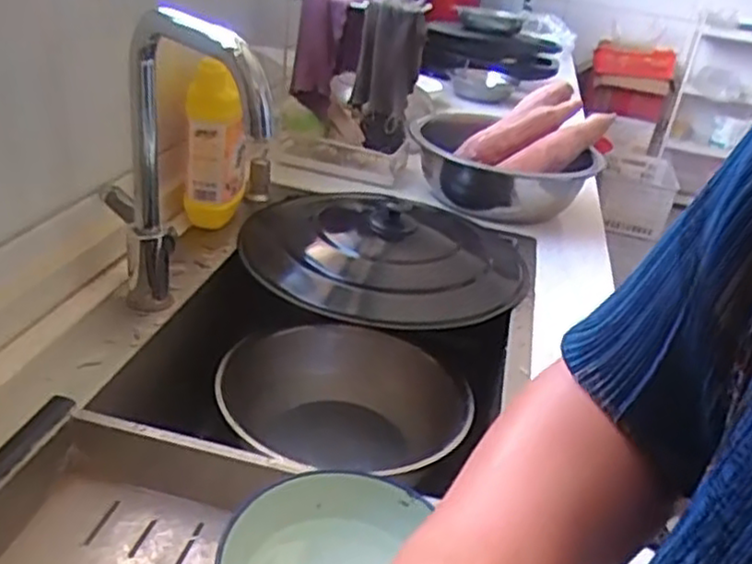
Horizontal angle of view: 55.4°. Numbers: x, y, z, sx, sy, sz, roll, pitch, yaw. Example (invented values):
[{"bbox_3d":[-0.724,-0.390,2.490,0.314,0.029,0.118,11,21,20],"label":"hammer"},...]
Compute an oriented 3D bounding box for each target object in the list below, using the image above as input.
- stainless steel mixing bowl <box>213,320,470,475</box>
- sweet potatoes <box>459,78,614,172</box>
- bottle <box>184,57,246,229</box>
[{"bbox_3d":[-0.041,0.157,0.843,0.286,0.092,0.275,7,28,-1],"label":"stainless steel mixing bowl"},{"bbox_3d":[0.265,-0.240,1.177,0.302,0.066,0.142,-37,79,-27],"label":"sweet potatoes"},{"bbox_3d":[-0.193,-0.162,0.869,0.062,0.213,0.077,4,28,-7],"label":"bottle"}]

